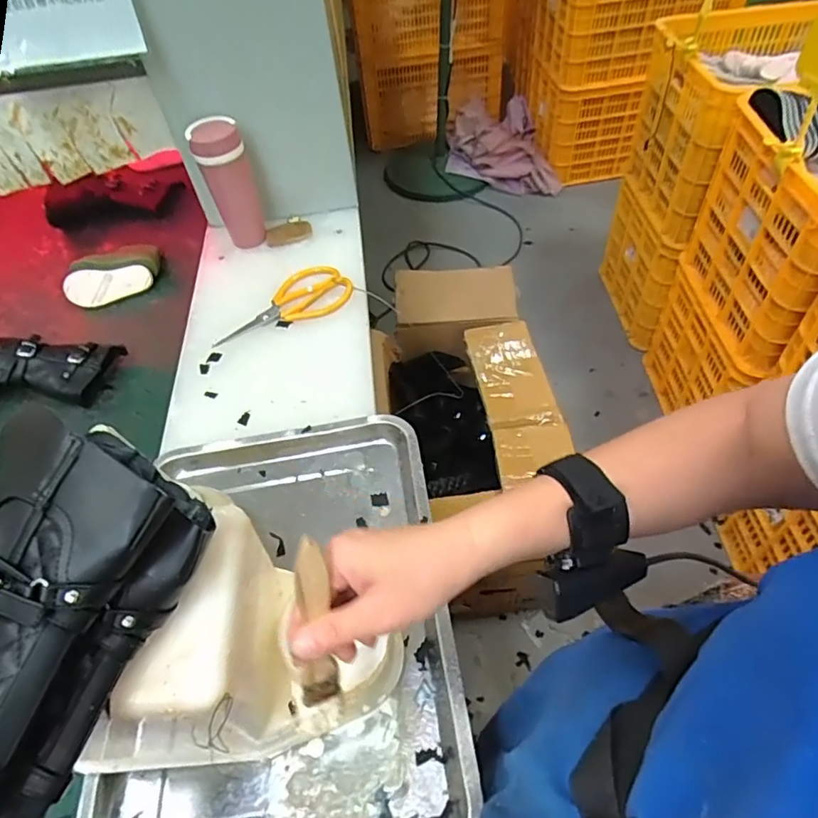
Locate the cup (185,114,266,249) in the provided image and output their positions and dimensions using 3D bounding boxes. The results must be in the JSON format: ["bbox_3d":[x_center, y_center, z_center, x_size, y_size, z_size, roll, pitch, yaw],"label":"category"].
[{"bbox_3d":[-0.248,-0.307,0.801,0.068,0.181,0.058,-22,54,-11],"label":"cup"}]

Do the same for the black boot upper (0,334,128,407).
[{"bbox_3d":[-0.505,-0.050,0.759,0.222,0.062,0.111,-10,52,-2],"label":"black boot upper"}]

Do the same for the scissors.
[{"bbox_3d":[-0.169,-0.140,0.756,0.189,0.019,0.086,-20,53,-9],"label":"scissors"}]

